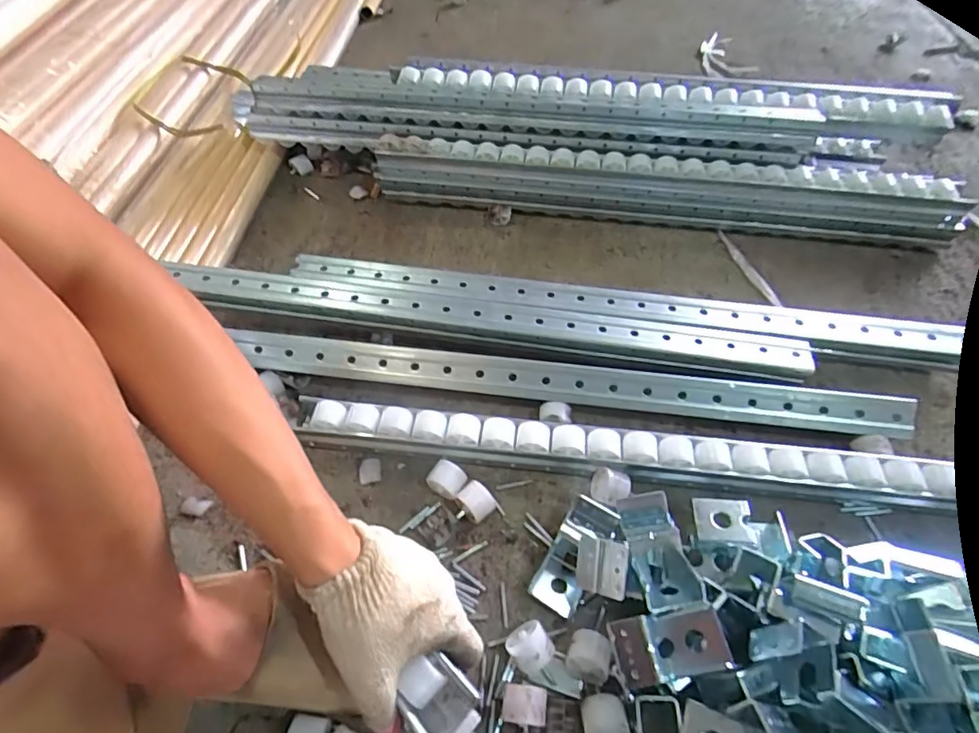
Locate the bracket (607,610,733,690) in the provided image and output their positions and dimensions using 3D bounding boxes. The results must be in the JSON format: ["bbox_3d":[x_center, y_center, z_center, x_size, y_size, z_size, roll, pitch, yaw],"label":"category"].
[{"bbox_3d":[0.140,0.212,0.402,0.088,0.029,0.045,-6,55,-5],"label":"bracket"}]

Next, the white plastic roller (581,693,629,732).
[{"bbox_3d":[0.090,0.281,0.418,0.033,0.030,0.036,-6,55,-5],"label":"white plastic roller"}]

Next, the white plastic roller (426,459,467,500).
[{"bbox_3d":[-0.041,0.117,0.534,0.035,0.034,0.028,26,59,16],"label":"white plastic roller"}]

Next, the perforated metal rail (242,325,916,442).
[{"bbox_3d":[0.071,0.015,0.571,0.708,0.024,0.036,8,55,5],"label":"perforated metal rail"}]

